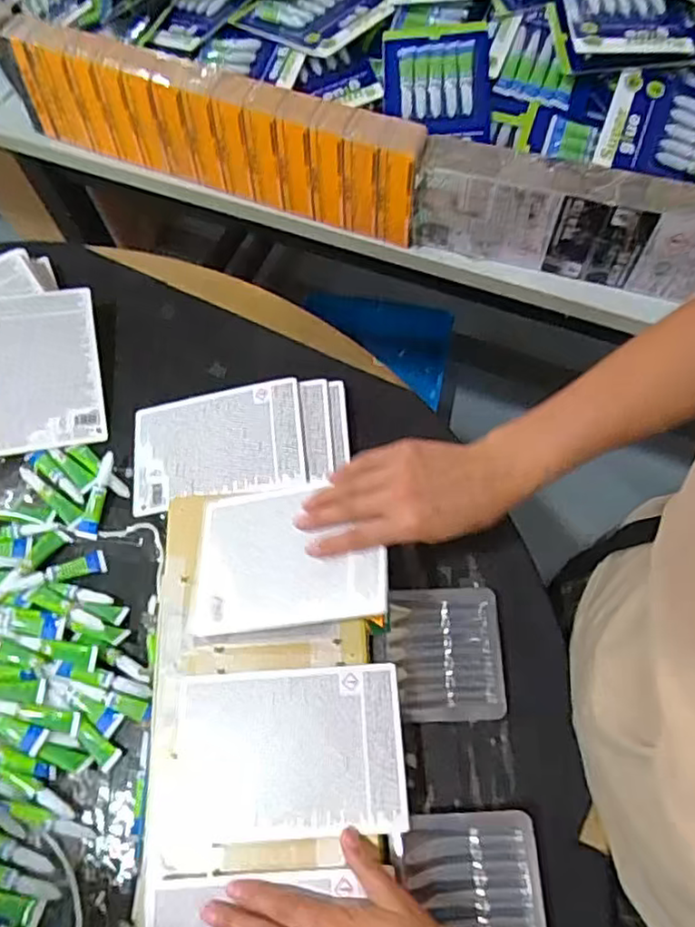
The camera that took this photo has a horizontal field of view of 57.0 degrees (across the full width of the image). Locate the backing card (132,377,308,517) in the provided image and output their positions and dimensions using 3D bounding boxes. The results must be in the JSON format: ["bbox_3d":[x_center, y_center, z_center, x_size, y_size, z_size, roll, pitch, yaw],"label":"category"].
[{"bbox_3d":[-0.127,-0.018,0.619,0.168,0.007,0.112,-11,67,8],"label":"backing card"}]

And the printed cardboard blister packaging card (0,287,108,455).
[{"bbox_3d":[-0.313,-0.097,0.649,0.115,0.005,0.168,-9,78,-10],"label":"printed cardboard blister packaging card"}]

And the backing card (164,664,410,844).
[{"bbox_3d":[-0.045,0.215,0.480,0.170,0.007,0.113,-4,66,3],"label":"backing card"}]

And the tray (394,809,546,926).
[{"bbox_3d":[0.090,0.308,0.461,0.096,0.029,0.101,-4,65,2],"label":"tray"}]

